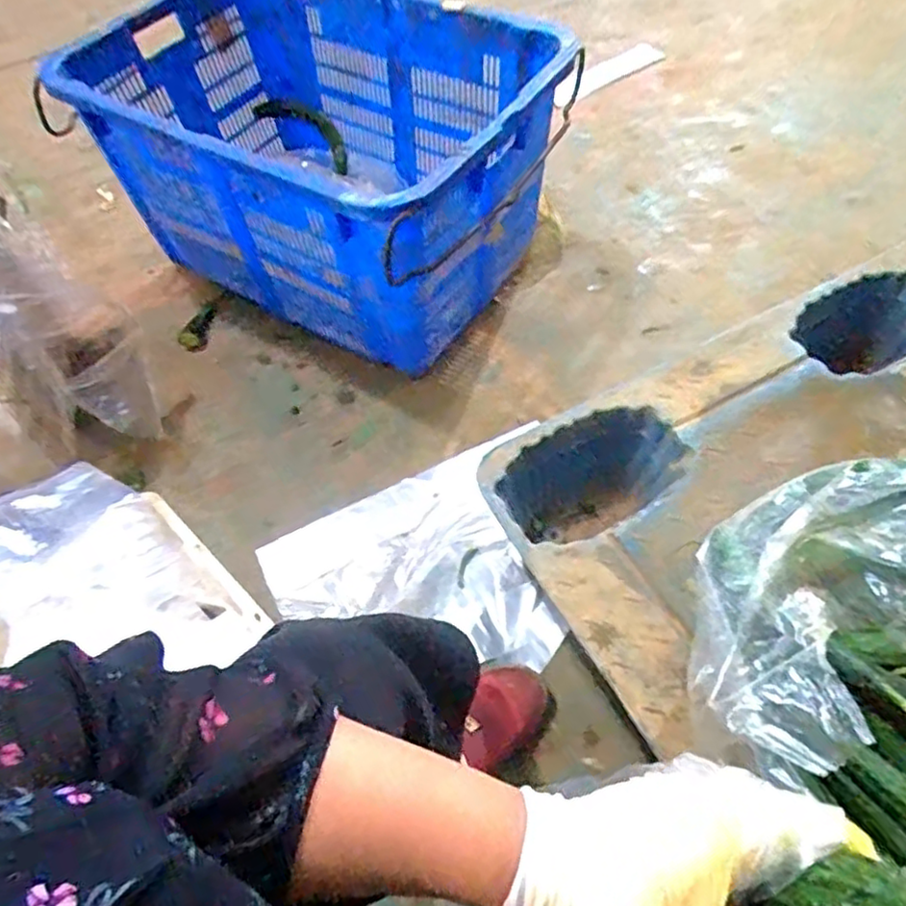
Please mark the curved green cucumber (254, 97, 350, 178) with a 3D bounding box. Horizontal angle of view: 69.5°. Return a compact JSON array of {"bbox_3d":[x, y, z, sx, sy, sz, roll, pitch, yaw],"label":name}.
[{"bbox_3d":[-0.297,-0.633,1.308,0.180,0.111,0.056,23,62,18],"label":"curved green cucumber"}]

